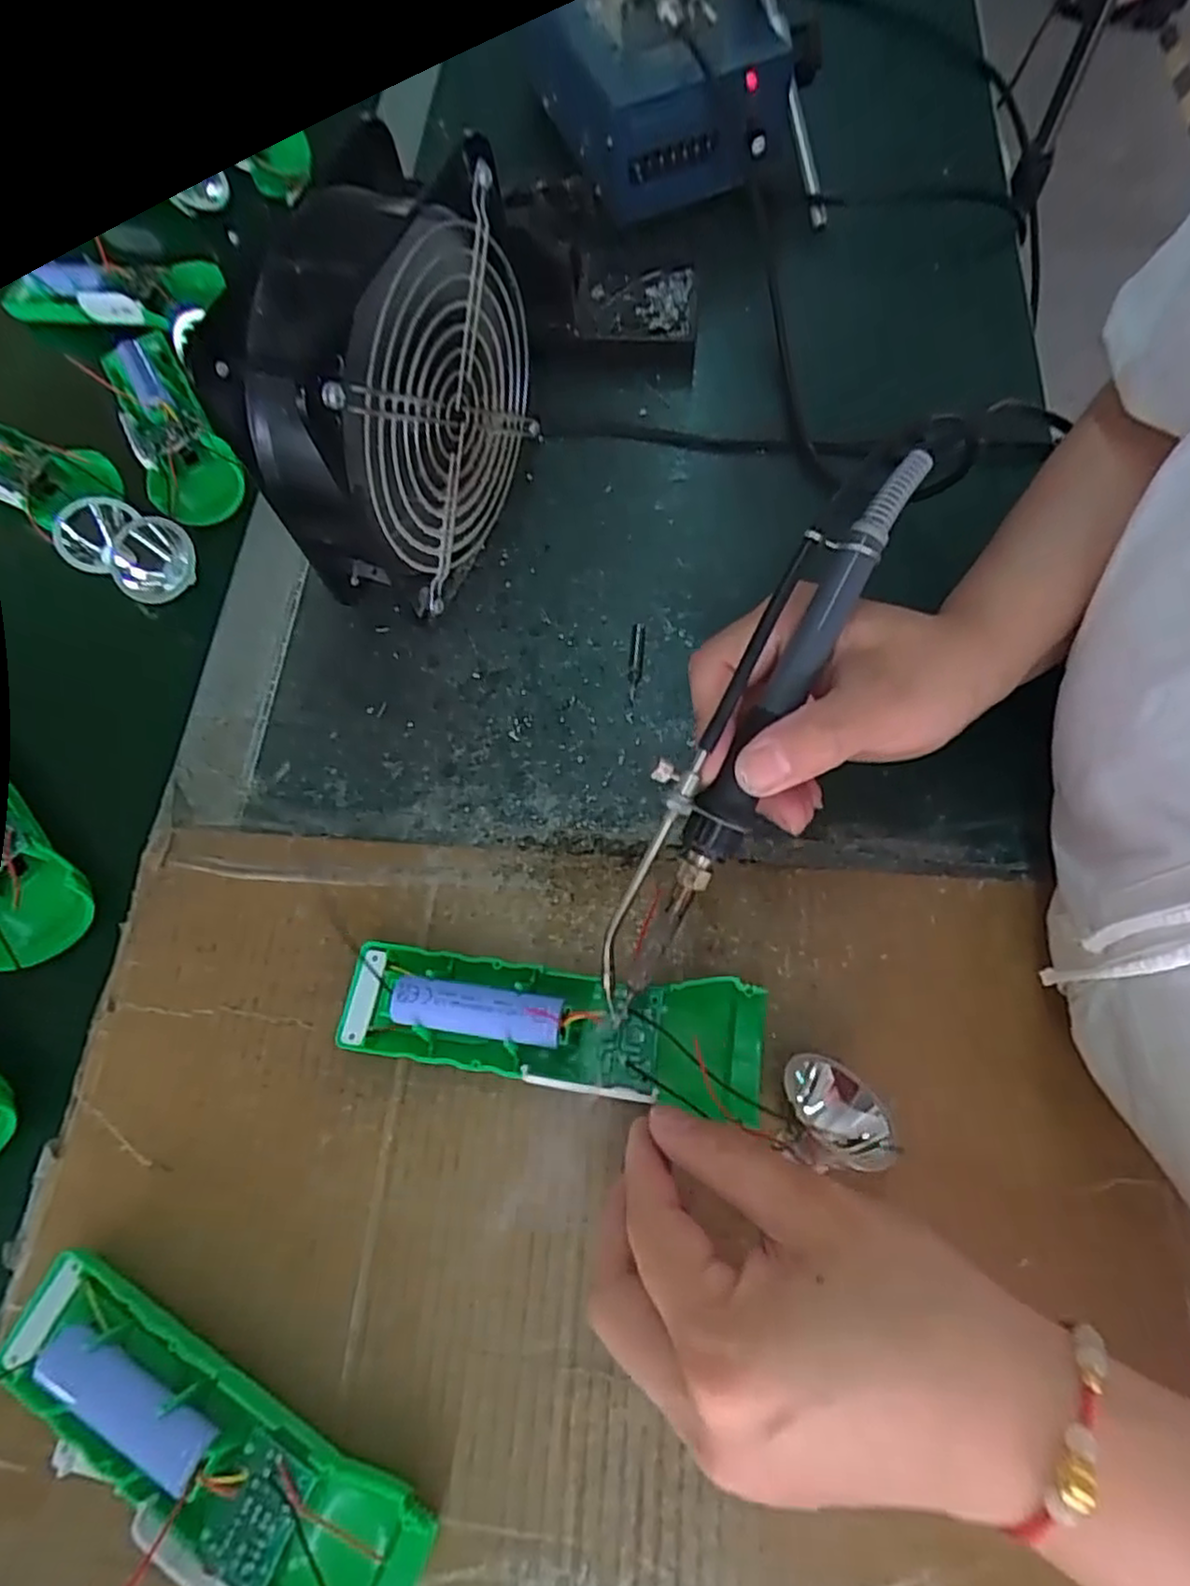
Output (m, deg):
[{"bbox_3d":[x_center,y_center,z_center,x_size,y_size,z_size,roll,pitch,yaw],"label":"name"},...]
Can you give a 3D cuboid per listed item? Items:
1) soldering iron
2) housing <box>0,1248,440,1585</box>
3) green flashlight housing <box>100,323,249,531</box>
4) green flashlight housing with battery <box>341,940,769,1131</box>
[{"bbox_3d":[0.050,-0.021,0.243,0.029,0.018,0.203,29,93,13],"label":"soldering iron"},{"bbox_3d":[-0.124,0.209,0.233,0.152,0.026,0.047,25,73,14],"label":"housing"},{"bbox_3d":[-0.229,-0.201,0.397,0.044,0.021,0.123,-24,83,-8],"label":"green flashlight housing"},{"bbox_3d":[-0.017,0.085,0.274,0.157,0.026,0.044,6,68,6],"label":"green flashlight housing with battery"}]

